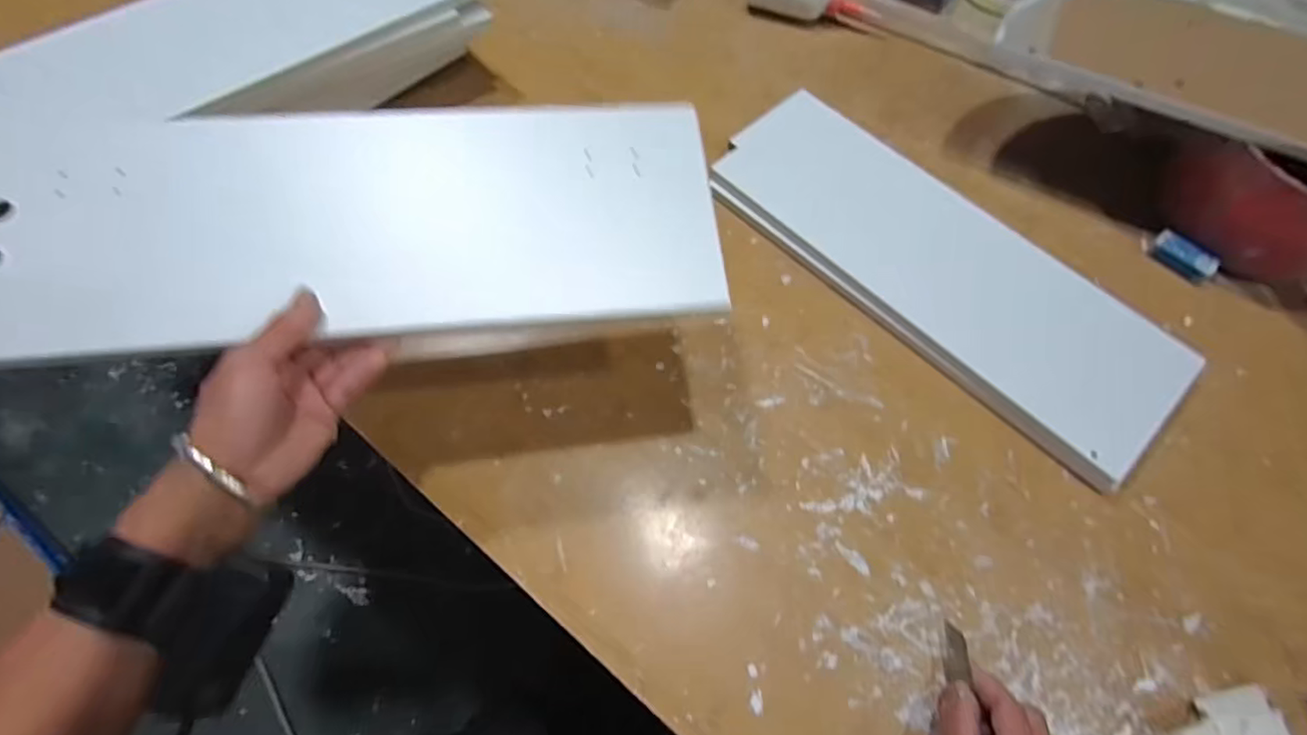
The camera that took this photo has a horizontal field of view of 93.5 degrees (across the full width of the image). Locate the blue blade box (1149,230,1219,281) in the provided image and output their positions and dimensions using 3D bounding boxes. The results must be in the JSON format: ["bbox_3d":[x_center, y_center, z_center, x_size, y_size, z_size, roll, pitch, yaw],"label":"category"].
[{"bbox_3d":[0.513,-0.107,0.594,0.023,0.019,0.058,-37,70,-17],"label":"blue blade box"}]

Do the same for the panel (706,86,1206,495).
[{"bbox_3d":[0.256,-0.094,0.569,0.439,0.023,0.138,43,88,18],"label":"panel"}]

